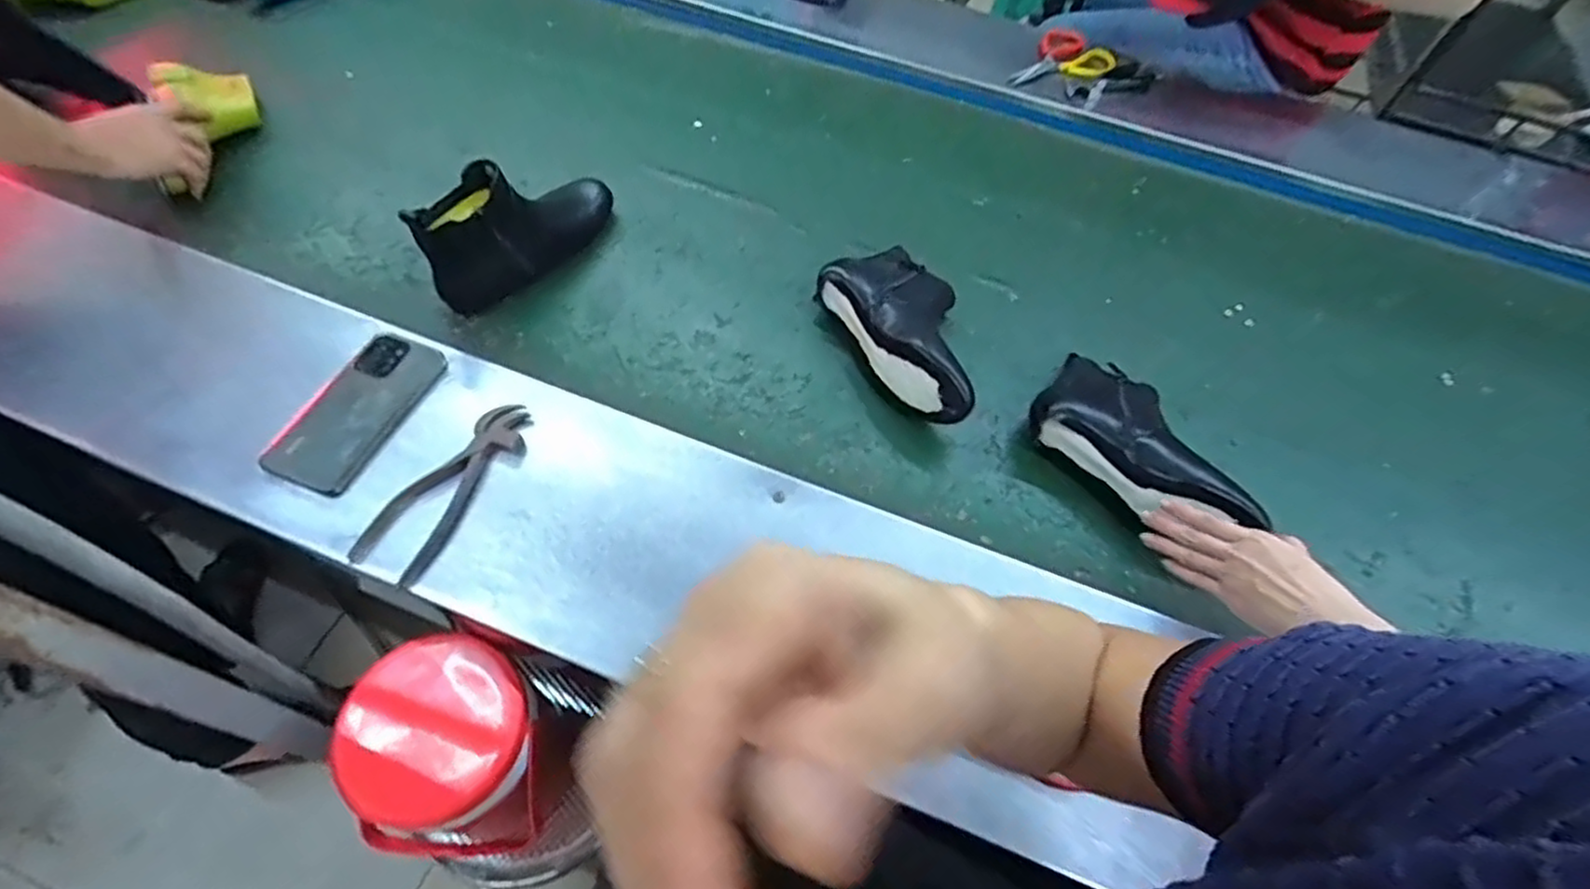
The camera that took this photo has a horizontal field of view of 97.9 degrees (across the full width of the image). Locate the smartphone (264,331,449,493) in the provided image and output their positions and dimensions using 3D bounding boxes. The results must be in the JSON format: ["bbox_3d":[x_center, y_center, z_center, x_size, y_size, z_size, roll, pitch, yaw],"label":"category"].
[{"bbox_3d":[-0.415,-0.035,0.656,0.083,0.014,0.167,27,63,3],"label":"smartphone"}]

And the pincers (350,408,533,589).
[{"bbox_3d":[-0.315,0.032,0.629,0.076,0.016,0.187,24,60,10],"label":"pincers"}]

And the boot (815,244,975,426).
[{"bbox_3d":[0.135,-0.131,0.772,0.132,0.079,0.240,-26,64,-18],"label":"boot"}]

